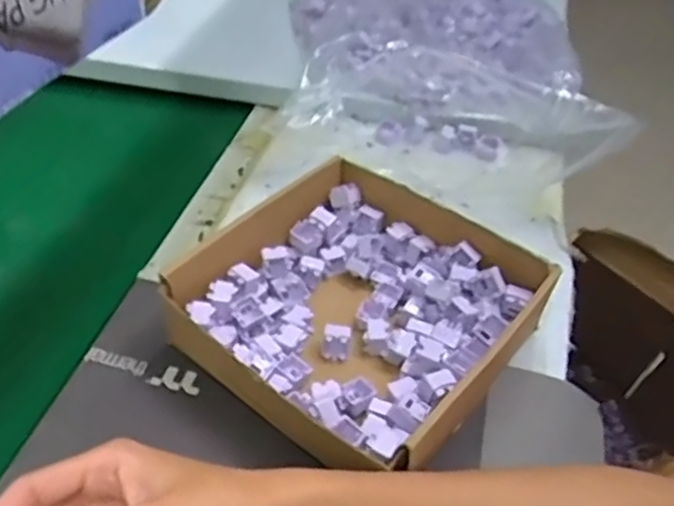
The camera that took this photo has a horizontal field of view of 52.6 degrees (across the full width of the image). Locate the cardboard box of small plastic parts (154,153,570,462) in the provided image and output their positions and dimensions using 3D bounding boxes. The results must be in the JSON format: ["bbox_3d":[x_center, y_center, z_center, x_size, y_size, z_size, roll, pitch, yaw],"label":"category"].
[{"bbox_3d":[0.017,0.040,0.488,0.203,0.066,0.220,32,48,28],"label":"cardboard box of small plastic parts"}]

